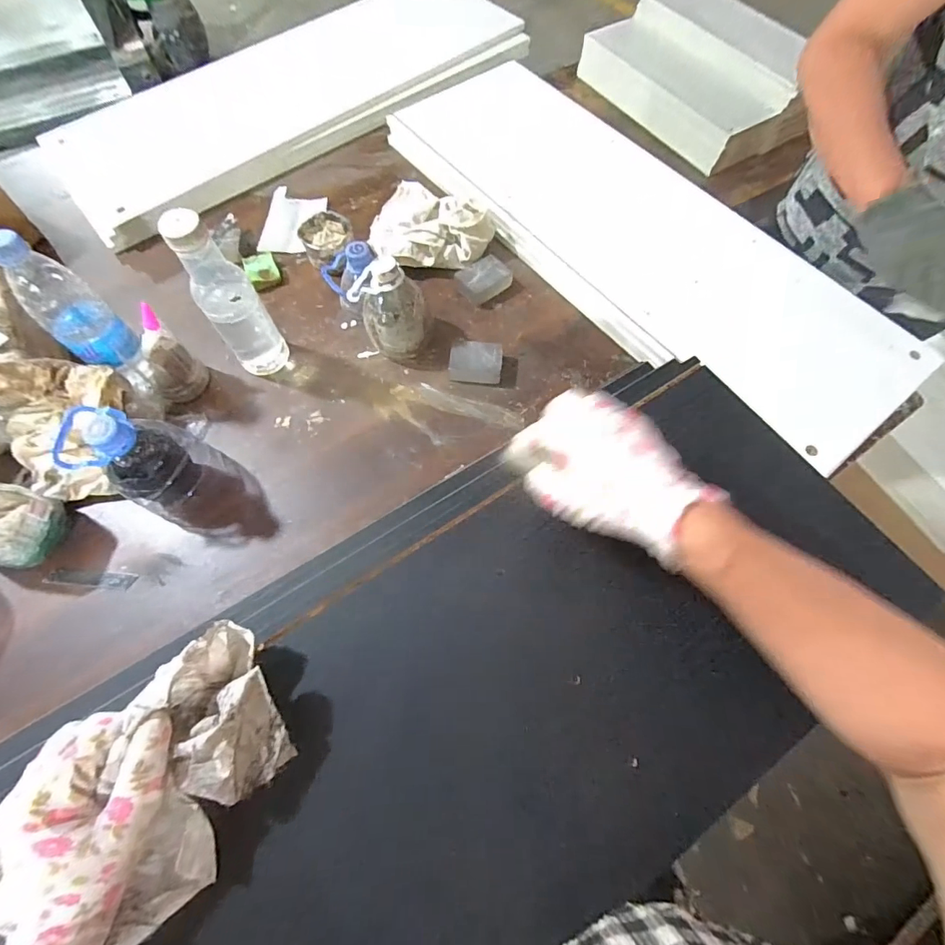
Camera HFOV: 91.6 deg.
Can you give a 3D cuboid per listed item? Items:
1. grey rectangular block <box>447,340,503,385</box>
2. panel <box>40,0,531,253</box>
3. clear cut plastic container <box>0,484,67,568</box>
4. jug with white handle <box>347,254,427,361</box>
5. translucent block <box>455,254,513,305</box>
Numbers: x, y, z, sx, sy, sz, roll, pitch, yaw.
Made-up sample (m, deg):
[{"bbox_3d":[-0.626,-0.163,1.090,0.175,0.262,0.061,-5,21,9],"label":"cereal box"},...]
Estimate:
[{"bbox_3d":[0.005,-0.147,0.620,0.069,0.032,0.056,0,68,-1],"label":"grey rectangular block"},{"bbox_3d":[-0.321,-0.695,0.838,0.811,0.038,0.352,-36,72,-14],"label":"panel"},{"bbox_3d":[-0.521,0.060,0.510,0.109,0.064,0.078,11,68,4],"label":"clear cut plastic container"},{"bbox_3d":[-0.107,-0.210,0.595,0.094,0.119,0.074,-10,68,-5],"label":"jug with white handle"},{"bbox_3d":[0.017,-0.287,0.679,0.072,0.030,0.054,-35,72,-14],"label":"translucent block"}]

